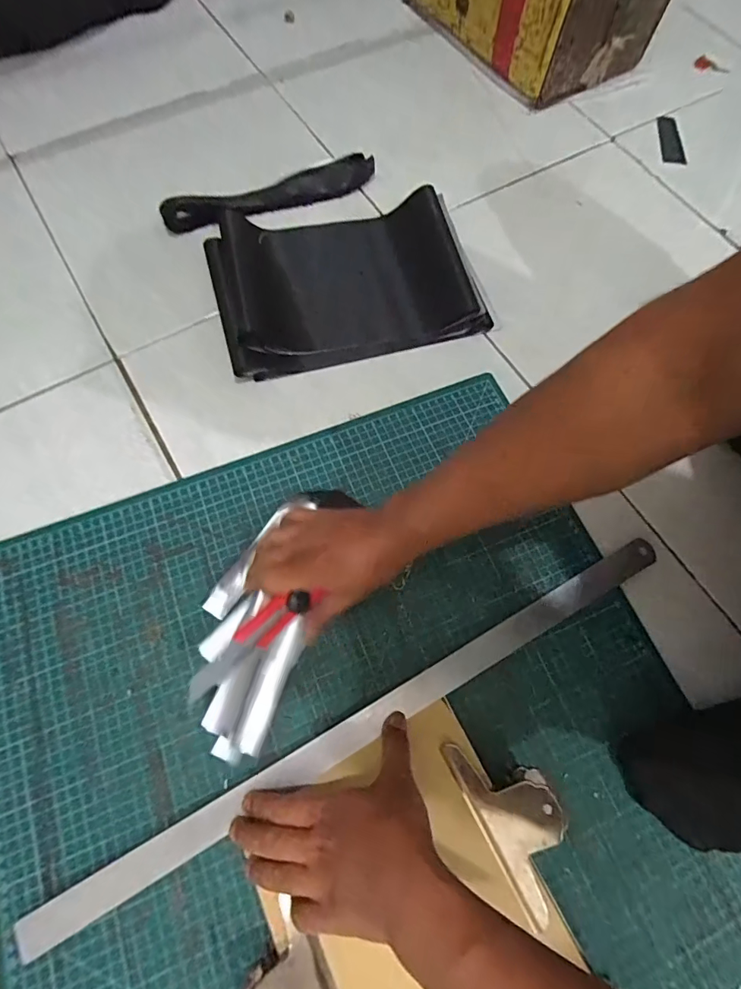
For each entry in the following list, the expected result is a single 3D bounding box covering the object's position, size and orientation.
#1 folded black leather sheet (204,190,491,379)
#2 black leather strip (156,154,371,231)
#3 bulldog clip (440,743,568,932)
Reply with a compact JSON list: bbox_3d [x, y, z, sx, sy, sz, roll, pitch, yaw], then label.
[{"bbox_3d":[-0.037,-0.270,0.550,0.298,0.036,0.224,-14,71,-7],"label":"folded black leather sheet"},{"bbox_3d":[-0.136,-0.409,0.601,0.285,0.026,0.058,-25,73,-10],"label":"black leather strip"},{"bbox_3d":[0.122,0.262,0.365,0.064,0.034,0.135,-27,73,-11],"label":"bulldog clip"}]

